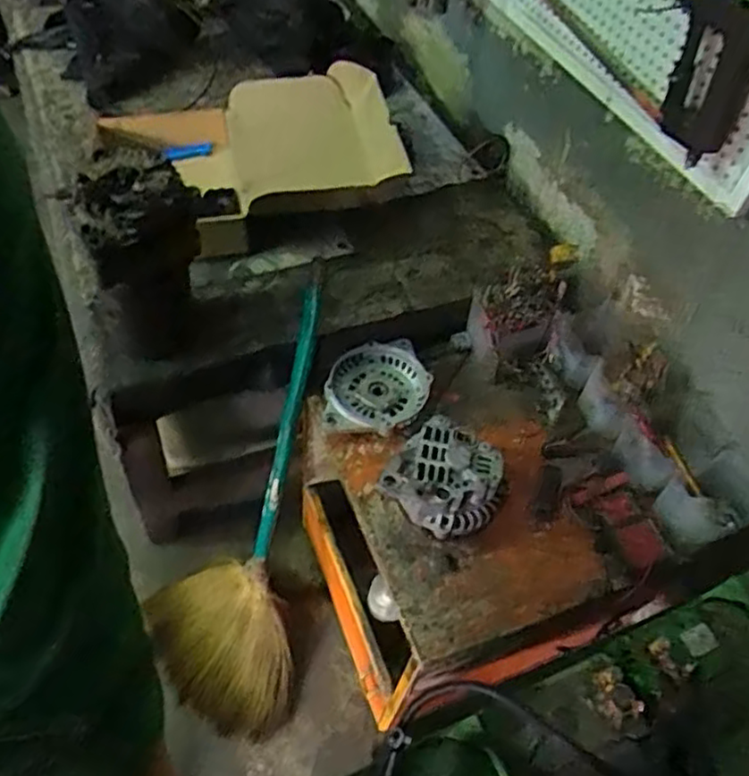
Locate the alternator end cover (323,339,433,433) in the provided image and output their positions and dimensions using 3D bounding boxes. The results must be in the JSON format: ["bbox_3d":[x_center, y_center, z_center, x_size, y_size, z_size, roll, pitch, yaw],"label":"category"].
[{"bbox_3d":[0.006,-0.006,0.960,0.138,0.034,0.146,6,50,0],"label":"alternator end cover"}]

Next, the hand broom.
[{"bbox_3d":[-0.178,0.198,1.051,0.248,0.740,0.160,21,24,12],"label":"hand broom"}]

